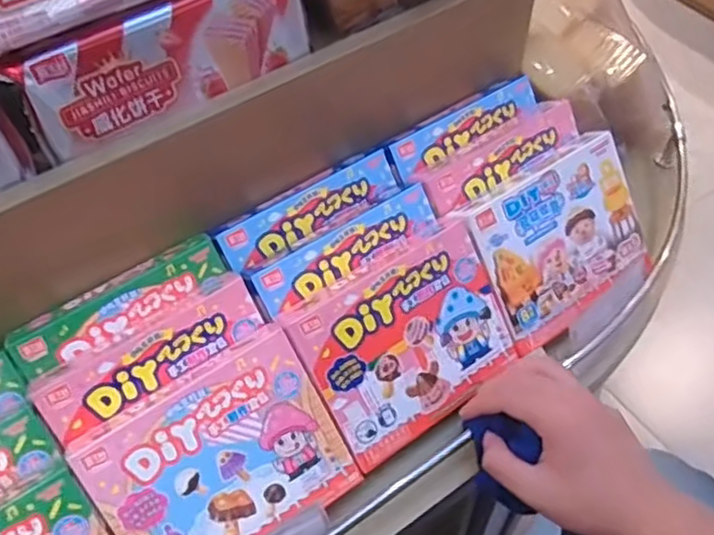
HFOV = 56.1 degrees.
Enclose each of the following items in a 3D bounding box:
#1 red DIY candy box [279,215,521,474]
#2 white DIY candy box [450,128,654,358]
[{"bbox_3d":[0.036,0.054,0.495,0.154,0.125,0.030,-30,16,-19],"label":"red DIY candy box"},{"bbox_3d":[0.162,-0.021,0.541,0.152,0.122,0.032,-30,16,-18],"label":"white DIY candy box"}]

